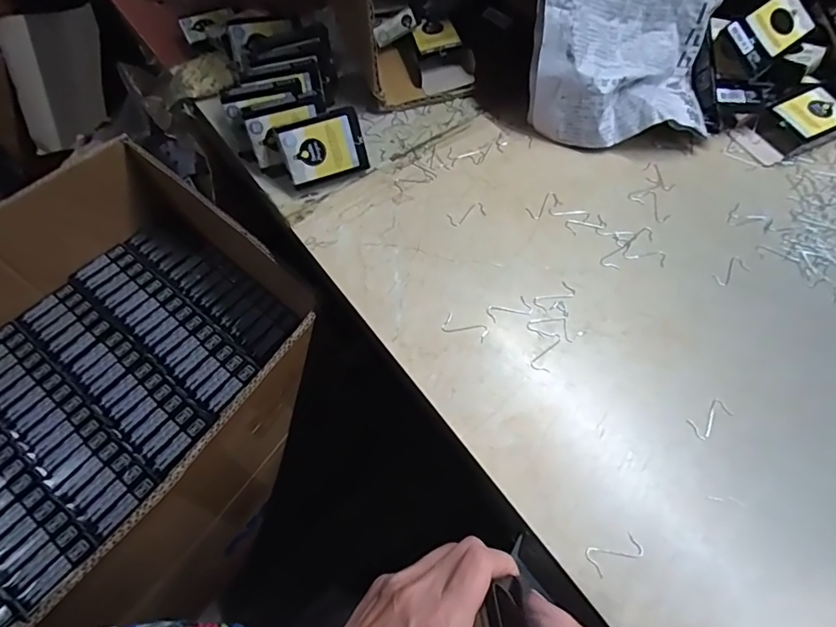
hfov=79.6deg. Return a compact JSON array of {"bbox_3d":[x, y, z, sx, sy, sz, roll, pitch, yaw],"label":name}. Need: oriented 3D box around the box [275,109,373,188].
[{"bbox_3d":[-0.084,-0.146,0.449,0.072,0.055,0.016,-23,26,-10],"label":"box"}]

